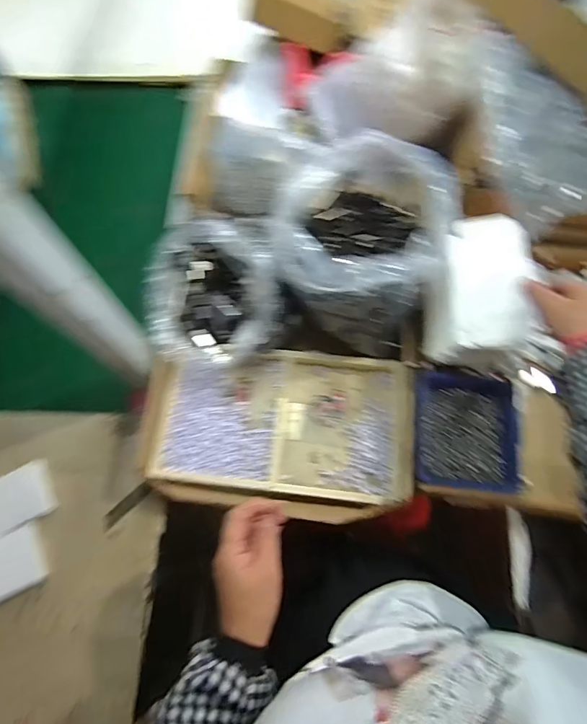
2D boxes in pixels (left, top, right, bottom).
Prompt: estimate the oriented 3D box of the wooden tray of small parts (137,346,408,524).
[{"bbox_3d":[-0.021,0.087,0.564,0.347,0.044,0.221,5,70,4],"label":"wooden tray of small parts"}]

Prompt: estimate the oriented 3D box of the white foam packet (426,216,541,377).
[{"bbox_3d":[0.235,-0.085,0.534,0.112,0.076,0.202,5,70,4],"label":"white foam packet"}]

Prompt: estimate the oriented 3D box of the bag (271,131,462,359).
[{"bbox_3d":[0.088,-0.150,0.544,0.200,0.172,0.200,24,72,11],"label":"bag"}]

